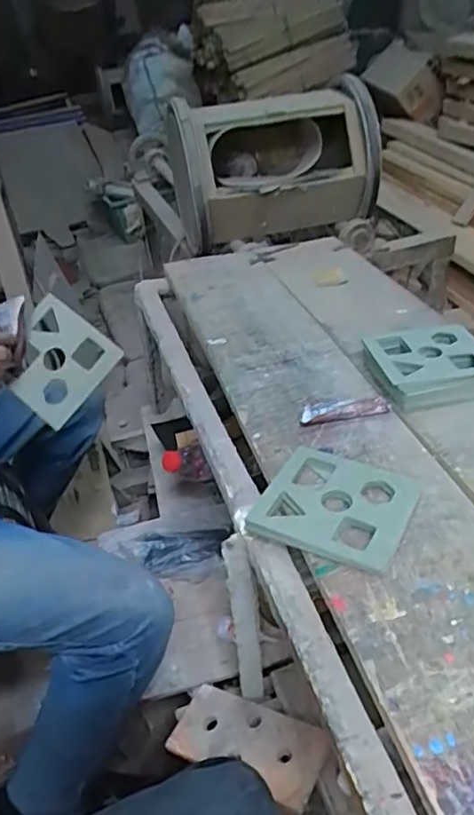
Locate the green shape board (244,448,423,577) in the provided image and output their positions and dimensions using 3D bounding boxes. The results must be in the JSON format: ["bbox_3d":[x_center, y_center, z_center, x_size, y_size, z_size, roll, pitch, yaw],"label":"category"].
[{"bbox_3d":[0.096,0.094,0.585,0.135,0.016,0.124,14,42,24],"label":"green shape board"}]

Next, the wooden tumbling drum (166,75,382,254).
[{"bbox_3d":[0.071,-0.543,1.332,0.411,0.259,0.273,-15,39,-11],"label":"wooden tumbling drum"}]

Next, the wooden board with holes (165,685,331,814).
[{"bbox_3d":[0.010,0.397,0.721,0.192,0.014,0.092,3,36,36],"label":"wooden board with holes"}]

